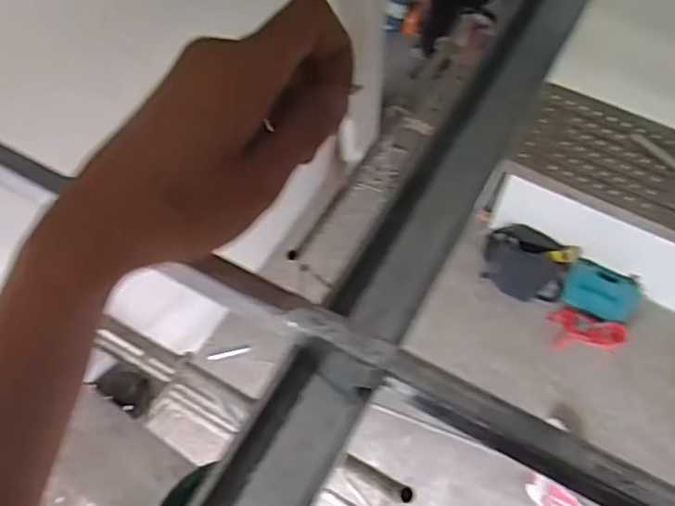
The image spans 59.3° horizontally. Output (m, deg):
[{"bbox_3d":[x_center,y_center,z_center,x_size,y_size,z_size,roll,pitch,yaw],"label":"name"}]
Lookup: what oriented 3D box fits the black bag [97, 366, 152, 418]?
[{"bbox_3d":[-0.542,0.349,1.534,0.116,0.078,0.096,28,65,15],"label":"black bag"}]

